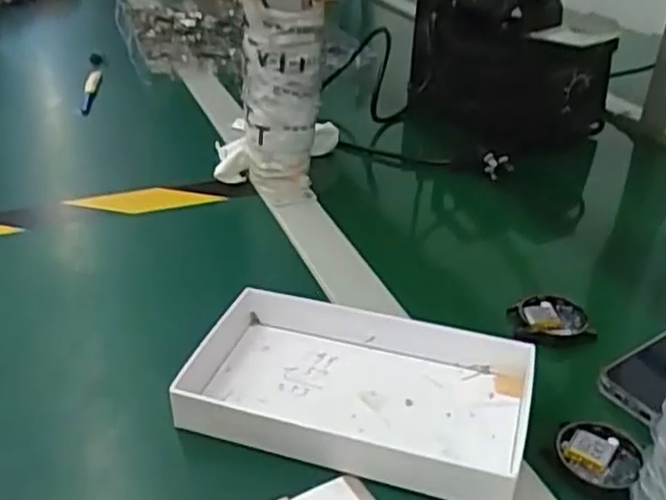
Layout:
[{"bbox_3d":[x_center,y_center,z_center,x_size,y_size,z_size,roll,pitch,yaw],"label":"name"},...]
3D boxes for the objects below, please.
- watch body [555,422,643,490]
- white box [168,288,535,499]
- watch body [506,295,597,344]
[{"bbox_3d":[0.139,0.107,0.364,0.041,0.010,0.044,17,34,22],"label":"watch body"},{"bbox_3d":[0.009,0.073,0.376,0.184,0.032,0.105,10,32,12],"label":"white box"},{"bbox_3d":[0.145,0.047,0.461,0.050,0.015,0.038,1,31,-4],"label":"watch body"}]

